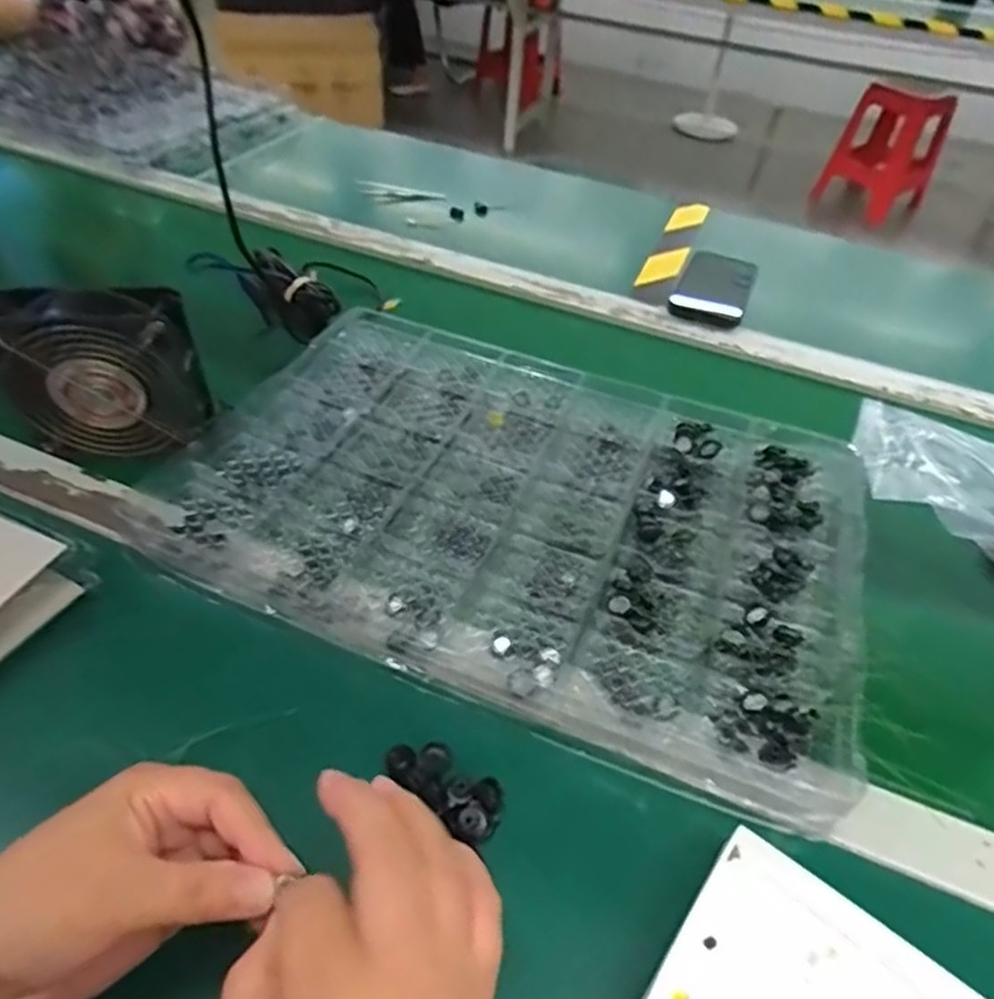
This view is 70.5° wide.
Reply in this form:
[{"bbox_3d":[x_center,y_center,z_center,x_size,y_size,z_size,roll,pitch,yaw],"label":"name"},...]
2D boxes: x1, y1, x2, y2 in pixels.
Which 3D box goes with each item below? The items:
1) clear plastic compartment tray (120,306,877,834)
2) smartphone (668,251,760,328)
[{"bbox_3d":[0.019,-0.003,0.494,0.450,0.029,0.307,20,47,14],"label":"clear plastic compartment tray"},{"bbox_3d":[0.231,-0.224,0.750,0.076,0.020,0.129,19,46,13],"label":"smartphone"}]

